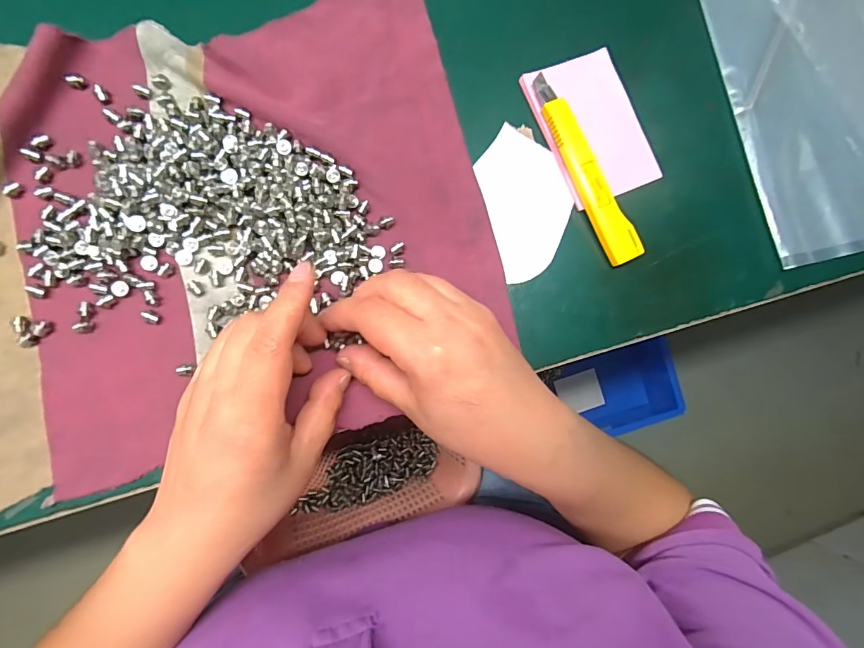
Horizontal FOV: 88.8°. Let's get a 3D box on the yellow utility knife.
[{"bbox_3d":[0.097,-0.098,0.282,0.020,0.012,0.129,-28,90,-9],"label":"yellow utility knife"}]

